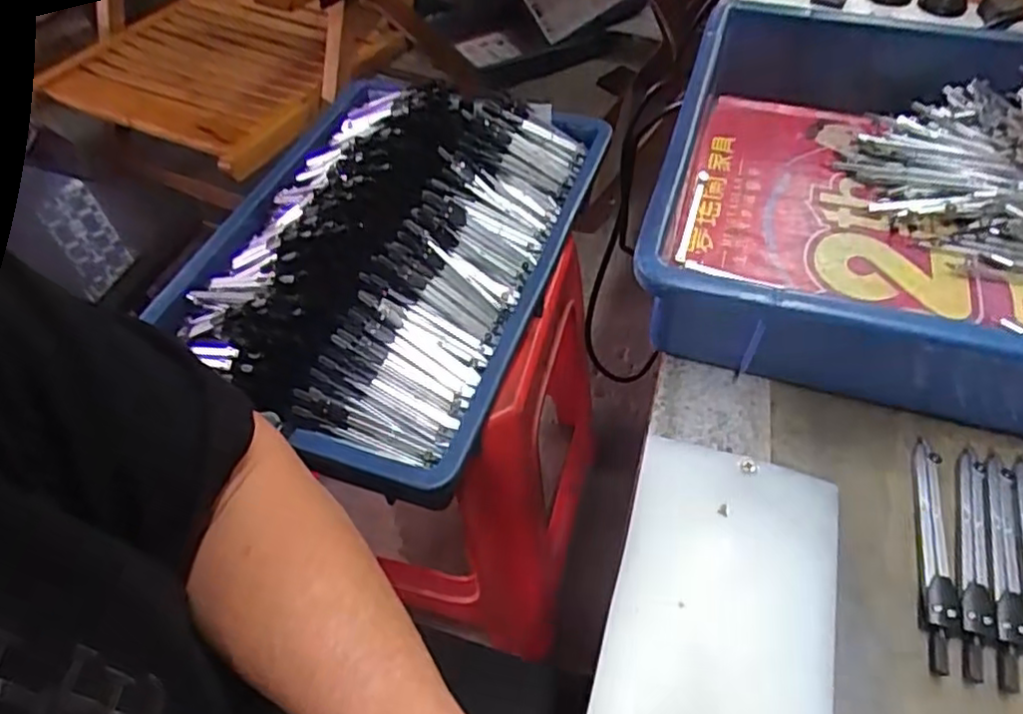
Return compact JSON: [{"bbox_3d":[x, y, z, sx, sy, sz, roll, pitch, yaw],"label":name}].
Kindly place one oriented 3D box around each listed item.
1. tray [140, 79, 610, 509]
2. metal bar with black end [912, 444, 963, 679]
[{"bbox_3d":[-0.108,-0.096,0.597,0.278,0.081,0.410,14,55,14],"label":"tray"},{"bbox_3d":[0.192,0.086,0.319,0.014,0.007,0.109,10,54,11],"label":"metal bar with black end"}]

